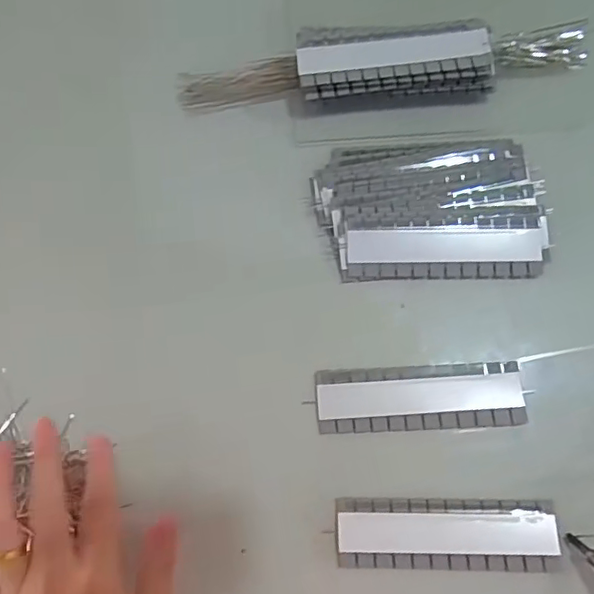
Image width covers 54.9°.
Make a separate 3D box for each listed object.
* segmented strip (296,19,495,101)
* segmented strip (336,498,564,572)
[{"bbox_3d":[0.069,-0.165,0.406,0.136,0.032,0.051,-3,77,2],"label":"segmented strip"},{"bbox_3d":[0.089,0.140,0.338,0.126,0.011,0.038,0,75,3],"label":"segmented strip"}]

